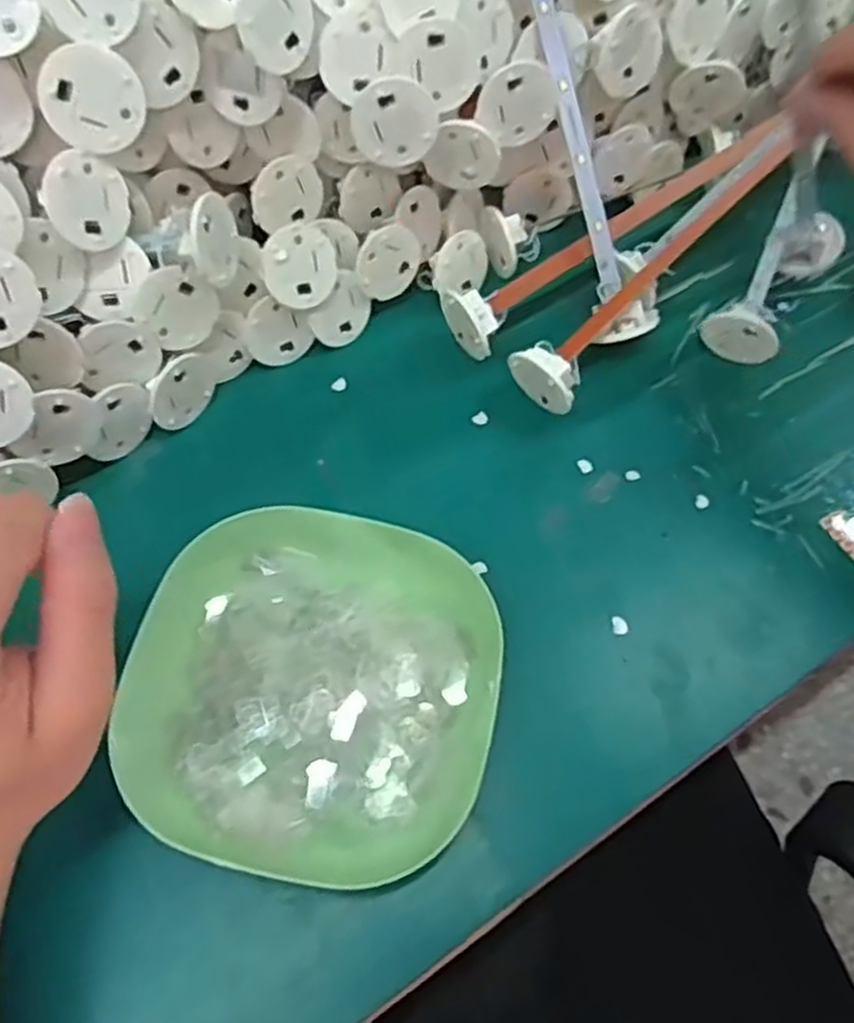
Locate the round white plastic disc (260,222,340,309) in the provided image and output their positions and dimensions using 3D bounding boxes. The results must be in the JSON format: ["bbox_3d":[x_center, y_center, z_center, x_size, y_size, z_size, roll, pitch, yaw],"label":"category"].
[{"bbox_3d":[-0.061,-0.119,0.383,0.038,0.039,0.004,-39,36,-17],"label":"round white plastic disc"}]

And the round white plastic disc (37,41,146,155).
[{"bbox_3d":[-0.133,-0.164,0.311,0.038,0.038,0.004,-15,45,-9],"label":"round white plastic disc"}]

